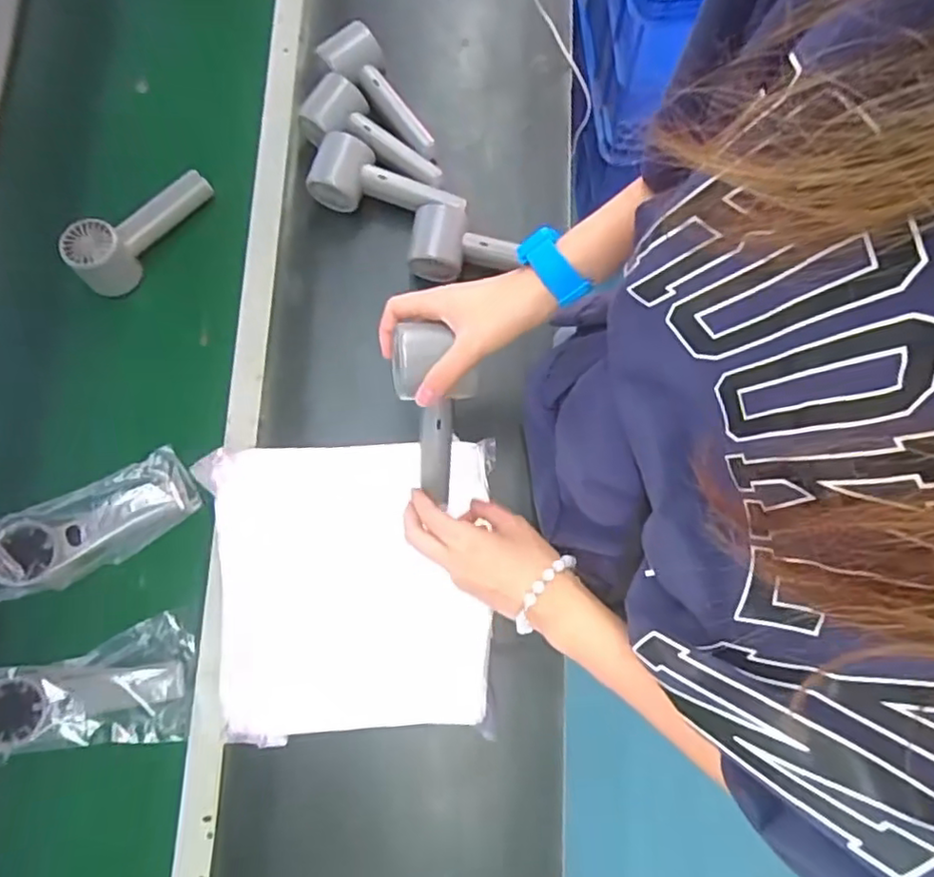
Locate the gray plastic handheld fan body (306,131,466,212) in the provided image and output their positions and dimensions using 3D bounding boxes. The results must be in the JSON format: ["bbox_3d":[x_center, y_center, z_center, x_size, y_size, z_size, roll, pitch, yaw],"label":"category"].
[{"bbox_3d":[-0.079,-0.256,0.651,0.149,0.043,0.058,18,79,7],"label":"gray plastic handheld fan body"}]

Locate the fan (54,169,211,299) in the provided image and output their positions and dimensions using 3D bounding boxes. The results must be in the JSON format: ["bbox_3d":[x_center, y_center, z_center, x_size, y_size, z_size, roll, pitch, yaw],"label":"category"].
[{"bbox_3d":[-0.327,-0.214,0.650,0.155,0.053,0.049,-40,79,-6],"label":"fan"}]

